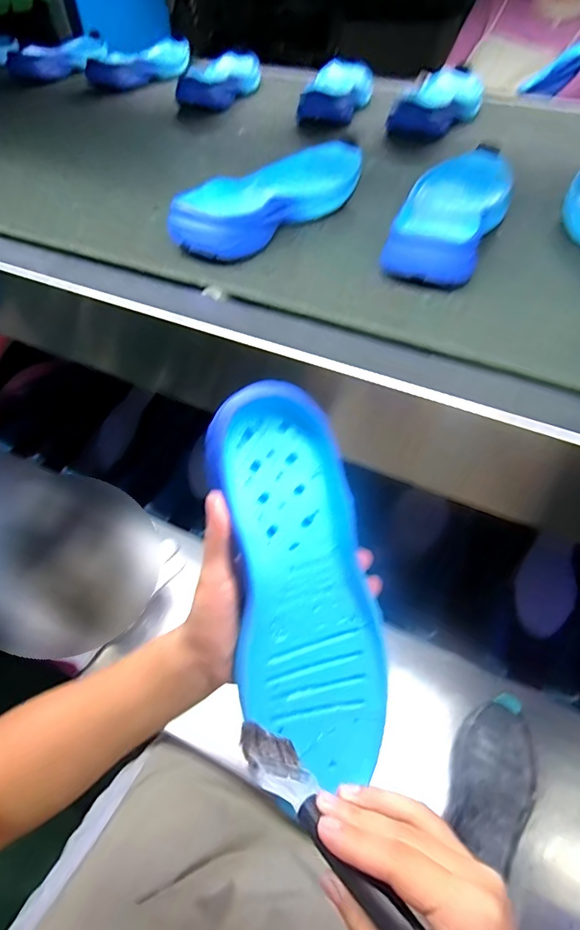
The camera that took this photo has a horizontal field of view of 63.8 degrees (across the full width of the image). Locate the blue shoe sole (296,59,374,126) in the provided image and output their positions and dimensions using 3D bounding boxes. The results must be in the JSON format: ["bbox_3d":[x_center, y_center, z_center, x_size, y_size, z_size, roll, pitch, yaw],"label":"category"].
[{"bbox_3d":[0.077,-0.590,0.734,0.096,0.037,0.235,9,52,8],"label":"blue shoe sole"}]

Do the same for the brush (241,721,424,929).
[{"bbox_3d":[0.042,0.198,0.217,0.025,0.025,0.198,-38,39,-24],"label":"brush"}]

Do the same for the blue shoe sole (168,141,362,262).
[{"bbox_3d":[-0.012,-0.280,0.477,0.087,0.044,0.270,29,57,22],"label":"blue shoe sole"}]

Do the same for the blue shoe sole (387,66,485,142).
[{"bbox_3d":[0.227,-0.547,0.696,0.098,0.040,0.234,19,54,16],"label":"blue shoe sole"}]

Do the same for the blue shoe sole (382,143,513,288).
[{"bbox_3d":[0.159,-0.252,0.461,0.091,0.032,0.258,22,55,18],"label":"blue shoe sole"}]

